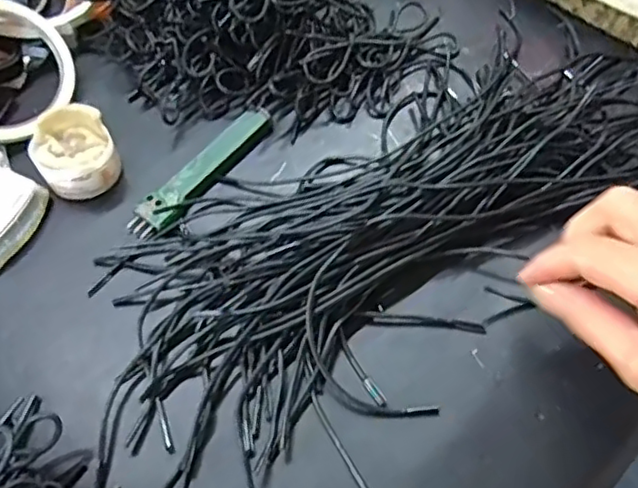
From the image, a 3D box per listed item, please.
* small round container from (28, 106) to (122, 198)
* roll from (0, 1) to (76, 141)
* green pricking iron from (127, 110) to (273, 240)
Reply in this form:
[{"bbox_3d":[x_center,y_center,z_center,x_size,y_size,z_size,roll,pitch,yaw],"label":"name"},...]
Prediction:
[{"bbox_3d":[-0.143,-0.054,0.373,0.044,0.044,0.046,-1,59,2],"label":"small round container"},{"bbox_3d":[-0.203,-0.110,0.401,0.092,0.013,0.092,5,78,-23],"label":"roll"},{"bbox_3d":[-0.068,-0.044,0.376,0.020,0.011,0.105,39,68,23],"label":"green pricking iron"}]

